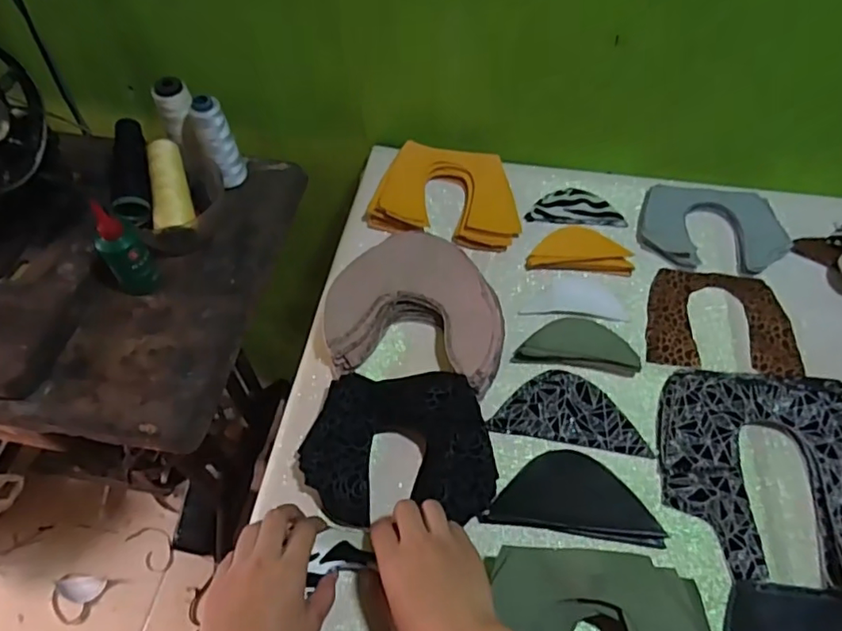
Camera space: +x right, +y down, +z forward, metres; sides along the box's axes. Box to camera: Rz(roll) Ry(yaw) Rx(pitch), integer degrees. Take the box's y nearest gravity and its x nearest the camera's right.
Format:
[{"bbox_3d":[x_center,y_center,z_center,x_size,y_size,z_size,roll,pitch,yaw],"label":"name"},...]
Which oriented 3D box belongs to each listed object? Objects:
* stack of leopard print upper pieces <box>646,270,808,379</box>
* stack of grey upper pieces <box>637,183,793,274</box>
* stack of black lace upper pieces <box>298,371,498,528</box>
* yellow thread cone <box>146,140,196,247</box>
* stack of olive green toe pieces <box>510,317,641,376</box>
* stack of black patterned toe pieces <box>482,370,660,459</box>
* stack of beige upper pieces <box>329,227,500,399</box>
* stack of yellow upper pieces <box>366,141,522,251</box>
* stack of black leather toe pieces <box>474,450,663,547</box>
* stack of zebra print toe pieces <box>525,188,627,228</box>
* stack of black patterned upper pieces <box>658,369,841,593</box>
[{"bbox_3d":[0.312,0.006,0.600,0.147,0.010,0.123,9,56,6],"label":"stack of leopard print upper pieces"},{"bbox_3d":[0.332,-0.102,0.657,0.155,0.014,0.114,10,56,7],"label":"stack of grey upper pieces"},{"bbox_3d":[-0.018,0.114,0.511,0.161,0.028,0.128,-1,56,0],"label":"stack of black lace upper pieces"},{"bbox_3d":[-0.278,-0.142,0.646,0.038,0.050,0.114,-11,81,-6],"label":"yellow thread cone"},{"bbox_3d":[0.156,0.026,0.577,0.116,0.011,0.055,6,59,4],"label":"stack of olive green toe pieces"},{"bbox_3d":[0.141,0.088,0.546,0.139,0.007,0.071,9,56,6],"label":"stack of black patterned toe pieces"},{"bbox_3d":[-0.003,-0.012,0.588,0.172,0.033,0.164,5,56,4],"label":"stack of beige upper pieces"},{"bbox_3d":[0.032,-0.143,0.679,0.167,0.028,0.125,6,56,4],"label":"stack of yellow upper pieces"},{"bbox_3d":[0.131,0.152,0.495,0.140,0.013,0.068,7,56,5],"label":"stack of black leather toe pieces"},{"bbox_3d":[0.185,-0.128,0.688,0.112,0.011,0.054,3,56,2],"label":"stack of zebra print toe pieces"},{"bbox_3d":[0.315,0.132,0.497,0.199,0.034,0.184,5,56,4],"label":"stack of black patterned upper pieces"}]

